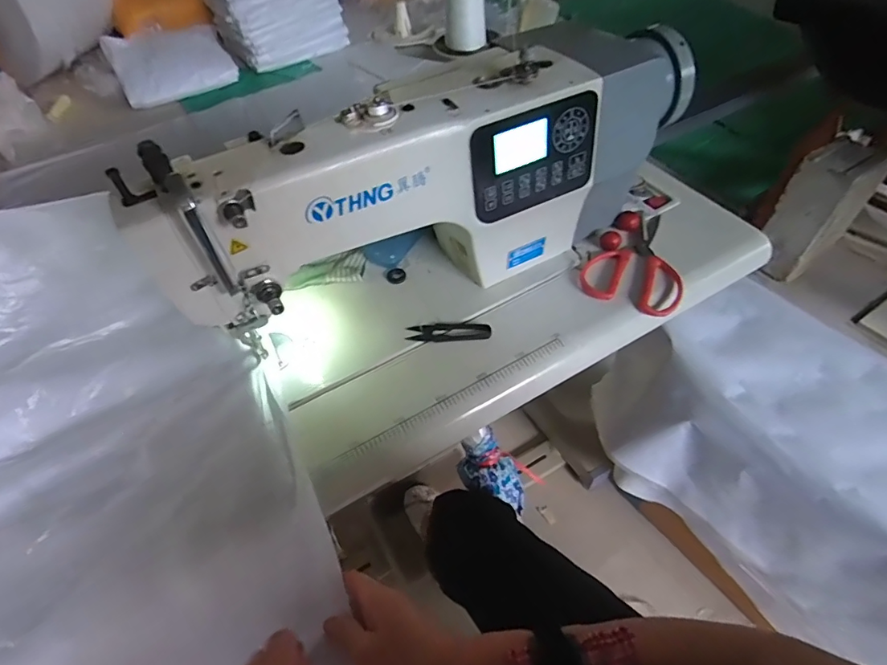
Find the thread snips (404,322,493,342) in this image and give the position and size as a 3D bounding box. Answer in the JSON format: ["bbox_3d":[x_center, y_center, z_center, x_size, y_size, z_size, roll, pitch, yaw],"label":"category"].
[{"bbox_3d":[0.007,-0.001,0.573,0.098,0.006,0.029,-2,52,2],"label":"thread snips"}]

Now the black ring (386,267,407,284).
[{"bbox_3d":[-0.062,-0.074,0.637,0.025,0.004,0.027,-2,52,2],"label":"black ring"}]

